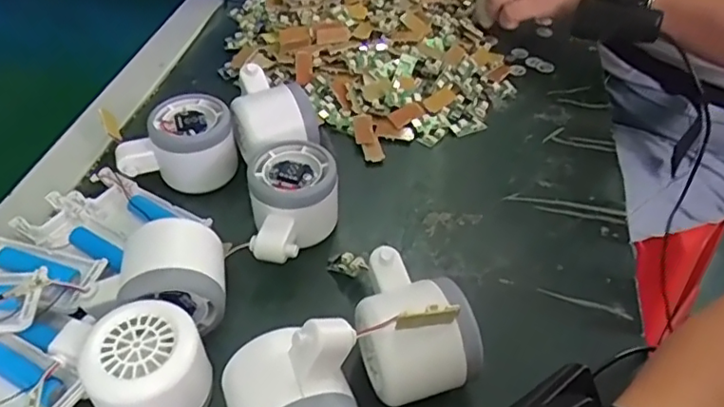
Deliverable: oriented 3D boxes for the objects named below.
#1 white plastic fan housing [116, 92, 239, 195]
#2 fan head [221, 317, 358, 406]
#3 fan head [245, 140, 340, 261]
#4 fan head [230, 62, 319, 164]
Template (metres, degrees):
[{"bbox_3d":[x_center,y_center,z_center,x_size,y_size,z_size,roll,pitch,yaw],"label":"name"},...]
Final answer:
[{"bbox_3d":[-0.135,-0.044,0.443,0.086,0.053,0.059,1,45,-1],"label":"white plastic fan housing"},{"bbox_3d":[-0.035,0.092,0.286,0.059,0.078,0.054,-17,48,-18],"label":"fan head"},{"bbox_3d":[-0.045,0.001,0.393,0.057,0.047,0.083,0,45,-3],"label":"fan head"},{"bbox_3d":[-0.070,-0.067,0.456,0.058,0.052,0.072,-10,46,-12],"label":"fan head"}]

